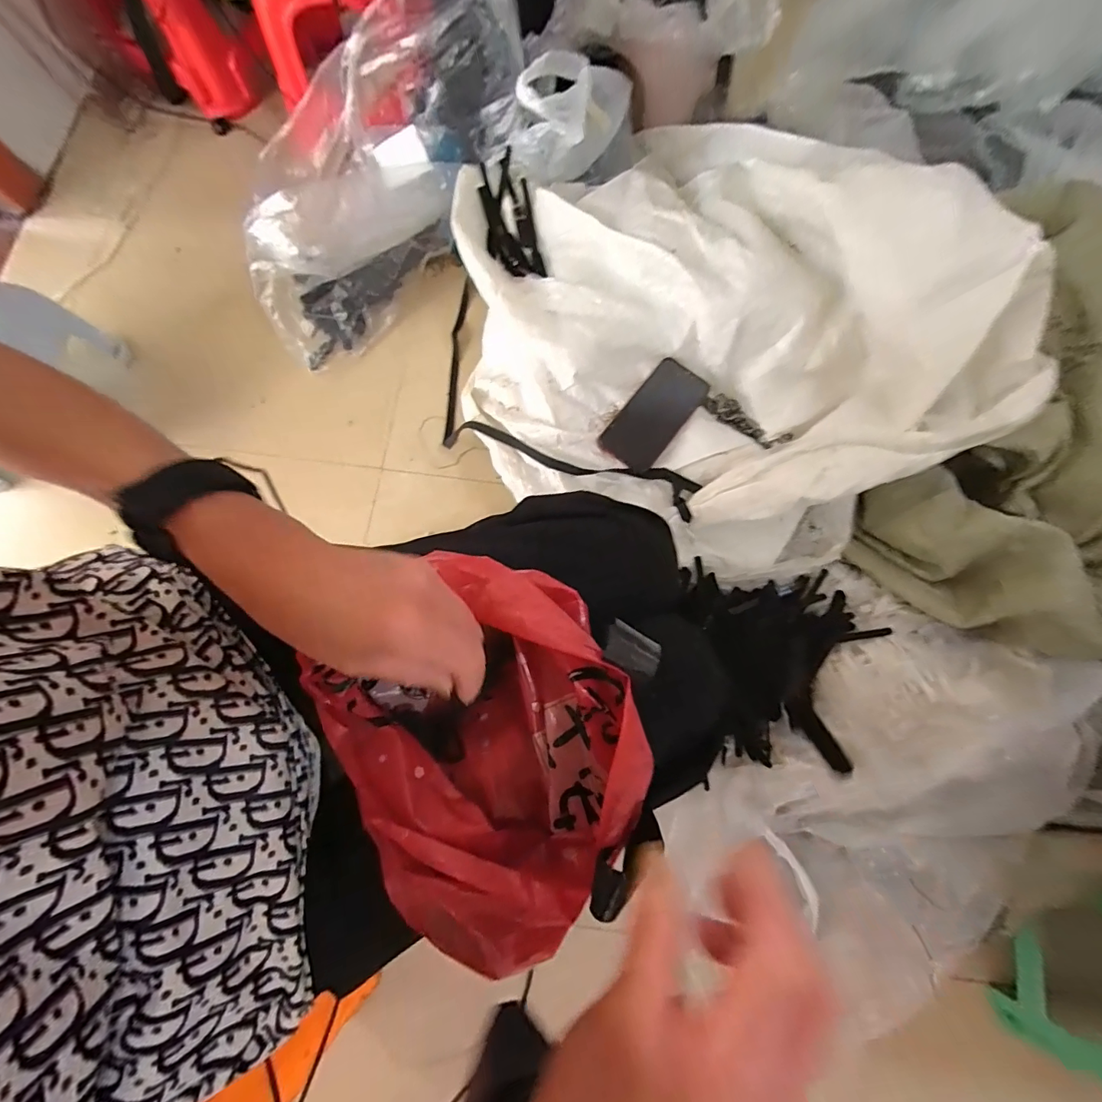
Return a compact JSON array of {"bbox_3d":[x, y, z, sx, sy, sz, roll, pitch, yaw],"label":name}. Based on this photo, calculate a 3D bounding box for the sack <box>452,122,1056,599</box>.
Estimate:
[{"bbox_3d":[0.186,-0.255,0.579,0.558,0.215,0.574,-21,77,-5],"label":"sack"}]

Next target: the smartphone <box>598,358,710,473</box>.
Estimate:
[{"bbox_3d":[0.139,-0.182,0.620,0.075,0.011,0.169,40,74,3],"label":"smartphone"}]

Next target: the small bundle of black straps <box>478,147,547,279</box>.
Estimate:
[{"bbox_3d":[-0.062,-0.475,0.672,0.071,0.026,0.176,-15,92,-3],"label":"small bundle of black straps"}]

